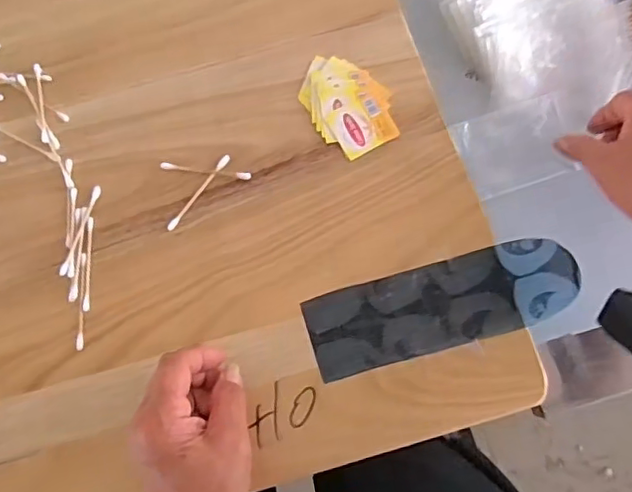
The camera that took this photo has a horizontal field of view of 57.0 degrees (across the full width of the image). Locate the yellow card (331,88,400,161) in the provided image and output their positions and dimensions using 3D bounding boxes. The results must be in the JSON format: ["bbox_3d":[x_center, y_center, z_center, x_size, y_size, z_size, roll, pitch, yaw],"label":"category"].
[{"bbox_3d":[0.038,-0.094,0.449,0.047,0.004,0.042,-28,77,-5],"label":"yellow card"}]

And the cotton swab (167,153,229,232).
[{"bbox_3d":[-0.090,-0.041,0.444,0.008,0.006,0.071,37,80,10],"label":"cotton swab"}]

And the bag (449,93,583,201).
[{"bbox_3d":[0.163,-0.081,0.479,0.087,0.004,0.067,-17,83,-1],"label":"bag"}]

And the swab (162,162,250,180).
[{"bbox_3d":[-0.085,-0.058,0.448,0.070,0.009,0.006,10,76,4],"label":"swab"}]

